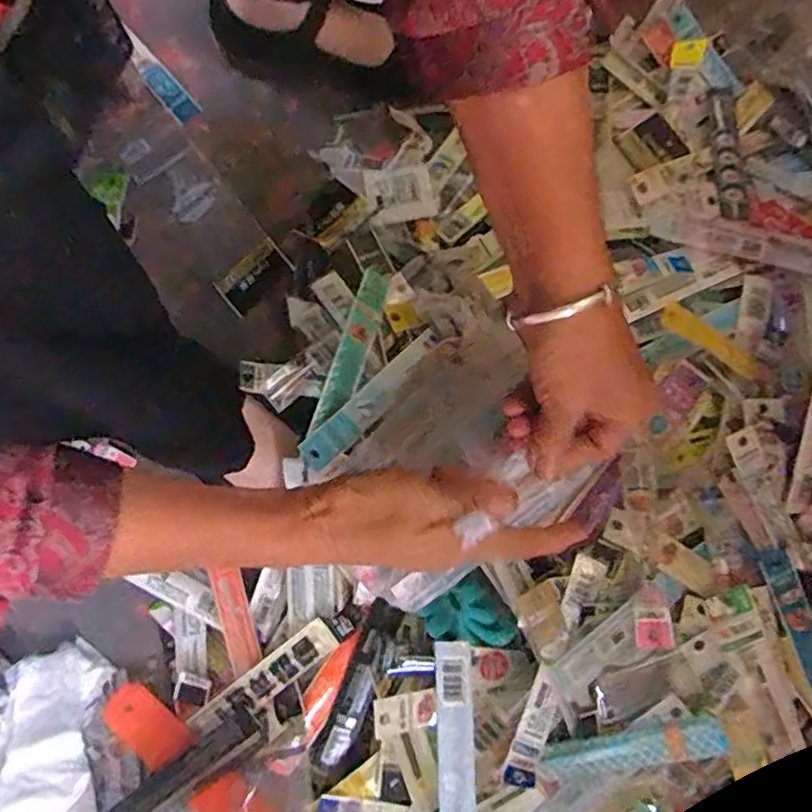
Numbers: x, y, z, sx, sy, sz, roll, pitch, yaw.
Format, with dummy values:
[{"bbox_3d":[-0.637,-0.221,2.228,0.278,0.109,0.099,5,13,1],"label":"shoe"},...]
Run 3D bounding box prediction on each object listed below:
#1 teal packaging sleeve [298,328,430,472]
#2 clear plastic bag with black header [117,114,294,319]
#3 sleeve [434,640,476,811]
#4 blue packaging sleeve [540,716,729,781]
[{"bbox_3d":[-0.024,-0.006,0.476,0.025,0.005,0.136,40,68,14],"label":"teal packaging sleeve"},{"bbox_3d":[-0.186,-0.178,0.576,0.064,0.014,0.196,-38,80,-8],"label":"clear plastic bag with black header"},{"bbox_3d":[0.035,0.257,0.437,0.025,0.008,0.175,-1,81,-1],"label":"sleeve"},{"bbox_3d":[0.163,0.248,0.453,0.128,0.010,0.026,-12,77,-3],"label":"blue packaging sleeve"}]

